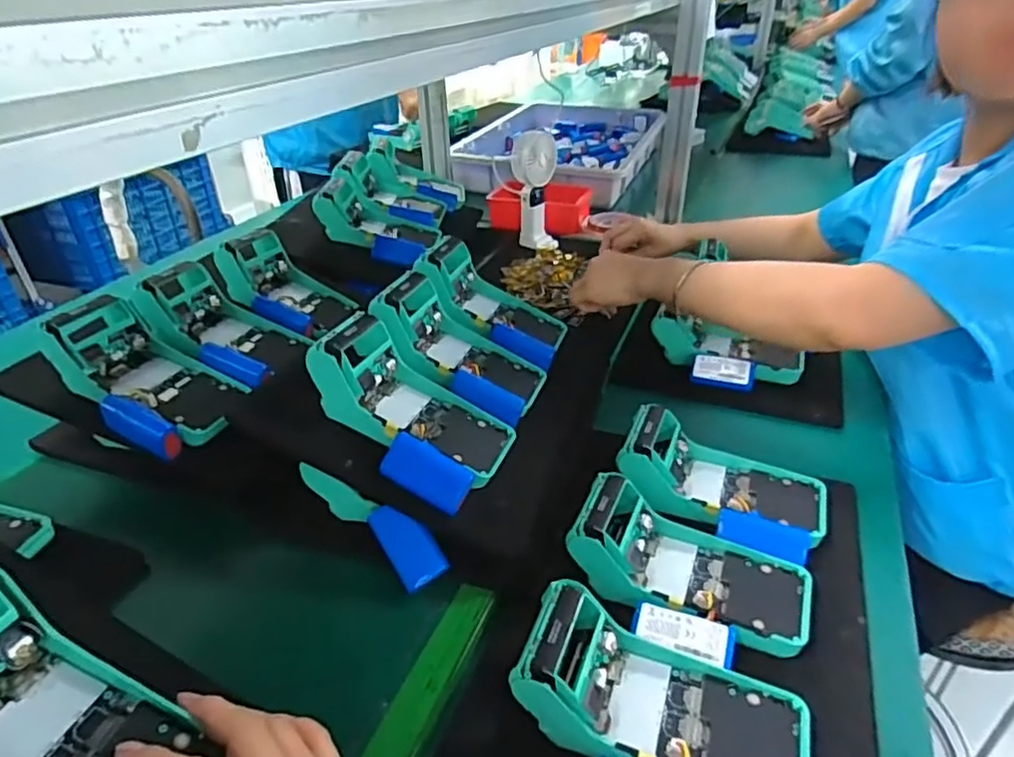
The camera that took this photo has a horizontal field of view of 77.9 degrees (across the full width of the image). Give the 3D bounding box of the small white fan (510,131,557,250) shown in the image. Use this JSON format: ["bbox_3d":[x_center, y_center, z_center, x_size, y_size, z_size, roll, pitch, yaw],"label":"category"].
[{"bbox_3d":[0.043,-0.293,0.983,0.070,0.175,0.044,0,32,0],"label":"small white fan"}]

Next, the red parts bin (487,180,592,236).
[{"bbox_3d":[0.058,-0.294,1.093,0.181,0.074,0.113,1,32,2],"label":"red parts bin"}]

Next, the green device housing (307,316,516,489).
[{"bbox_3d":[-0.079,0.024,0.515,0.174,0.059,0.092,32,32,-8],"label":"green device housing"}]

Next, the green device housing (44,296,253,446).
[{"bbox_3d":[-0.322,0.001,0.557,0.178,0.055,0.096,33,37,2],"label":"green device housing"}]

